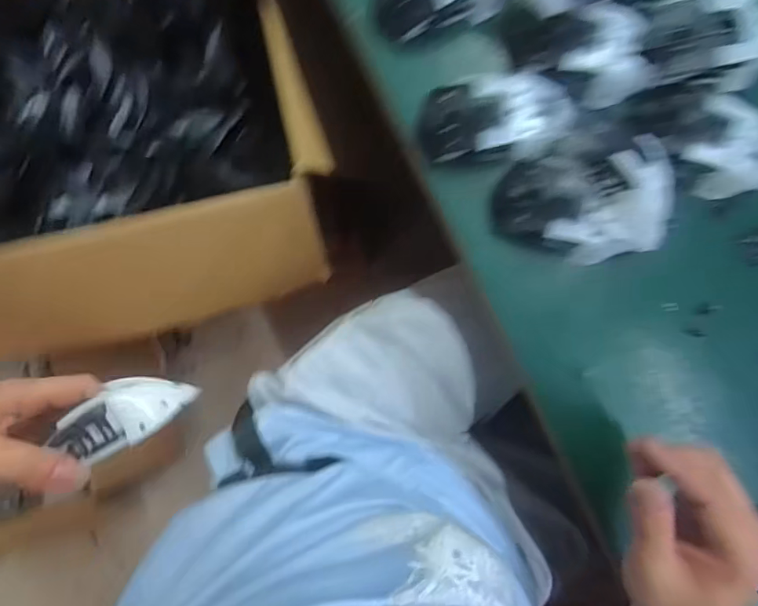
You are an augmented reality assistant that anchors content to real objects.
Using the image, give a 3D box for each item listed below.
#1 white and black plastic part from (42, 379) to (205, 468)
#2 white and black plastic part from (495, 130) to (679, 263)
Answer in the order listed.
[{"bbox_3d":[-0.164,0.071,0.309,0.084,0.016,0.040,-24,89,-26],"label":"white and black plastic part"},{"bbox_3d":[0.161,-0.075,0.363,0.126,0.056,0.086,-9,89,-3],"label":"white and black plastic part"}]

